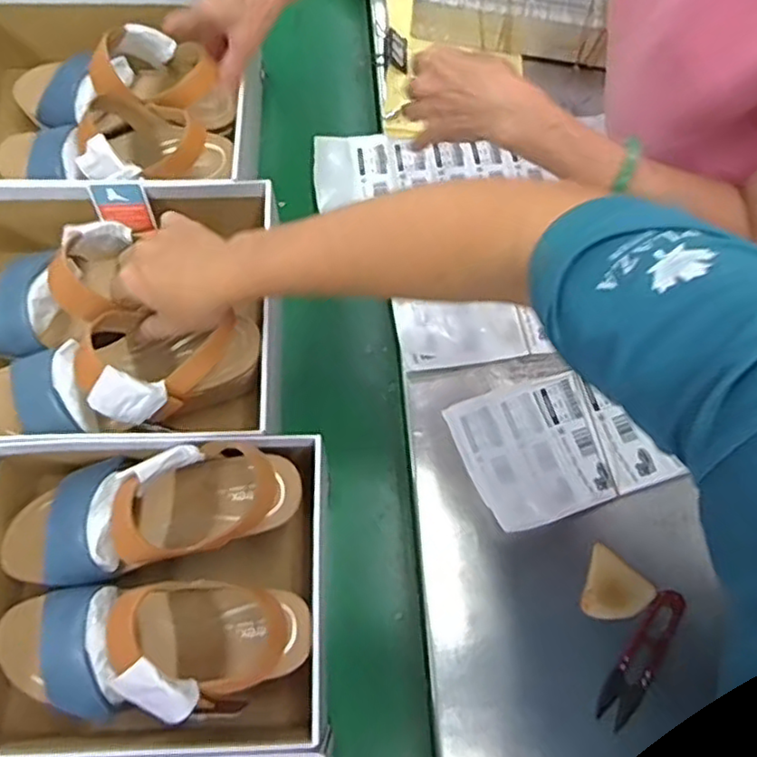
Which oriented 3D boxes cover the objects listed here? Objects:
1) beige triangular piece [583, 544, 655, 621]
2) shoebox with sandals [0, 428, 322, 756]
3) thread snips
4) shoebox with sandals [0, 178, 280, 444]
[{"bbox_3d":[0.204,0.178,0.551,0.053,0.010,0.057,17,70,6],"label":"beige triangular piece"},{"bbox_3d":[-0.176,0.161,0.498,0.267,0.110,0.219,0,69,0],"label":"shoebox with sandals"},{"bbox_3d":[0.218,0.229,0.534,0.030,0.011,0.116,34,73,12],"label":"thread snips"},{"bbox_3d":[-0.241,-0.049,0.572,0.298,0.117,0.236,-2,69,-1],"label":"shoebox with sandals"}]

